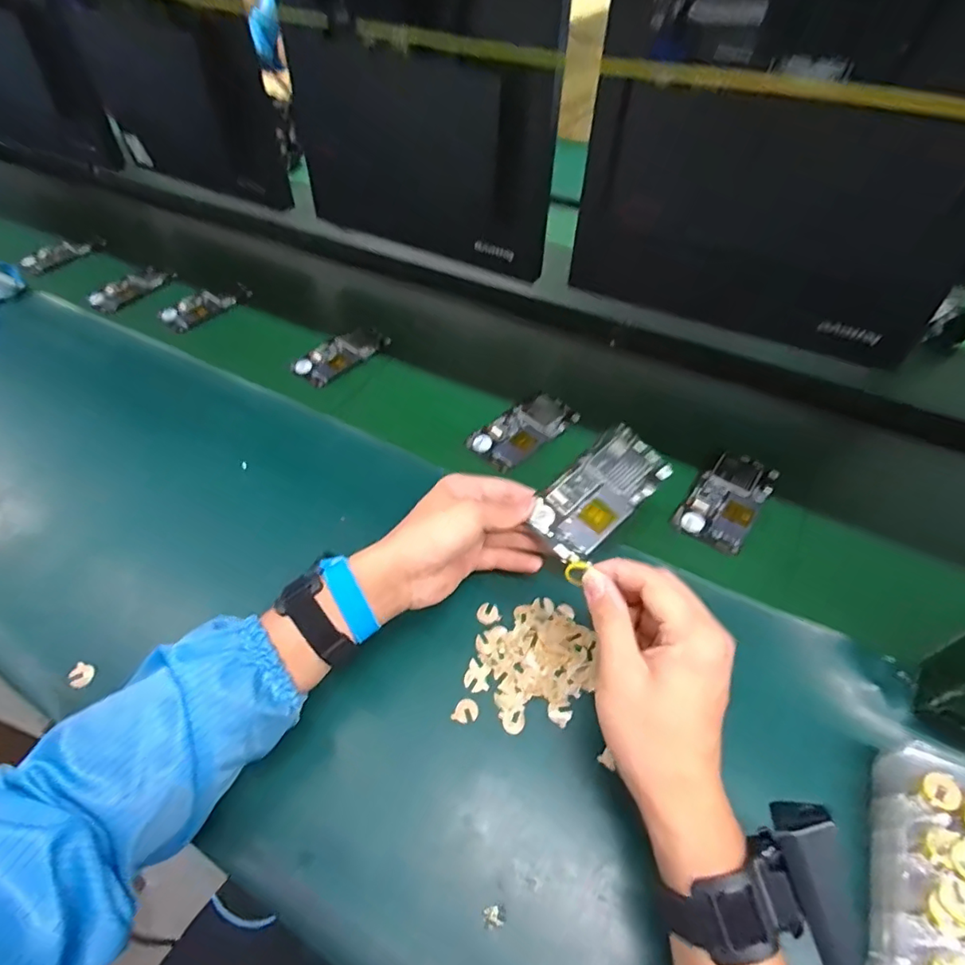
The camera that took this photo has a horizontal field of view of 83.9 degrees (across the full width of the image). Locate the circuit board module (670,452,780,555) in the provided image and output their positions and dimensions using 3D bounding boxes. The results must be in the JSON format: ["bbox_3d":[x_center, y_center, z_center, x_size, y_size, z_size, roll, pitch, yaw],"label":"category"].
[{"bbox_3d":[0.244,0.015,0.534,0.065,0.011,0.123,28,53,27],"label":"circuit board module"}]

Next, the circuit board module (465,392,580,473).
[{"bbox_3d":[0.046,-0.060,0.600,0.122,0.013,0.060,-32,52,-26],"label":"circuit board module"}]

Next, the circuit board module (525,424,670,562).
[{"bbox_3d":[0.099,0.009,0.454,0.061,0.014,0.126,38,72,27],"label":"circuit board module"}]

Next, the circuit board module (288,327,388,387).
[{"bbox_3d":[-0.179,-0.164,0.686,0.117,0.010,0.060,-36,54,-28],"label":"circuit board module"}]

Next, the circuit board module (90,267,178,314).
[{"bbox_3d":[-0.513,-0.284,0.788,0.117,0.017,0.052,-32,52,-26],"label":"circuit board module"}]

